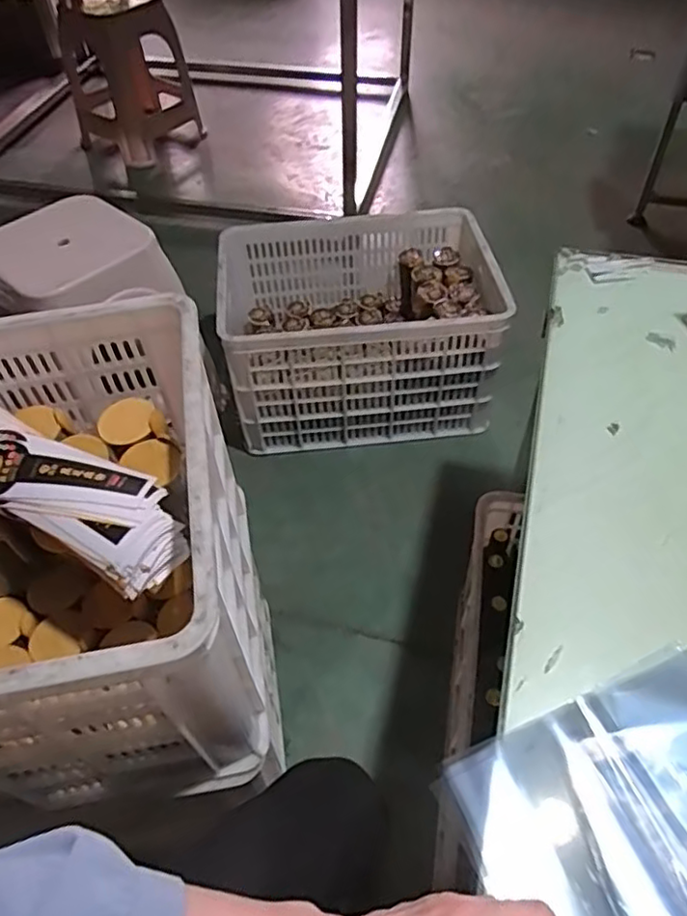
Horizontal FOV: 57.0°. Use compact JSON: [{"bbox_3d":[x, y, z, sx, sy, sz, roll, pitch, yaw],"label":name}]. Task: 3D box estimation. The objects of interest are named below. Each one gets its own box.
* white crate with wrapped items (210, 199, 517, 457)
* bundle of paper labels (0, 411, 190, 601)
[{"bbox_3d":[0.032,-0.304,1.493,0.582,0.337,0.465,-7,52,-3],"label":"white crate with wrapped items"},{"bbox_3d":[-0.321,0.027,0.651,0.351,0.052,0.114,18,55,16],"label":"bundle of paper labels"}]

